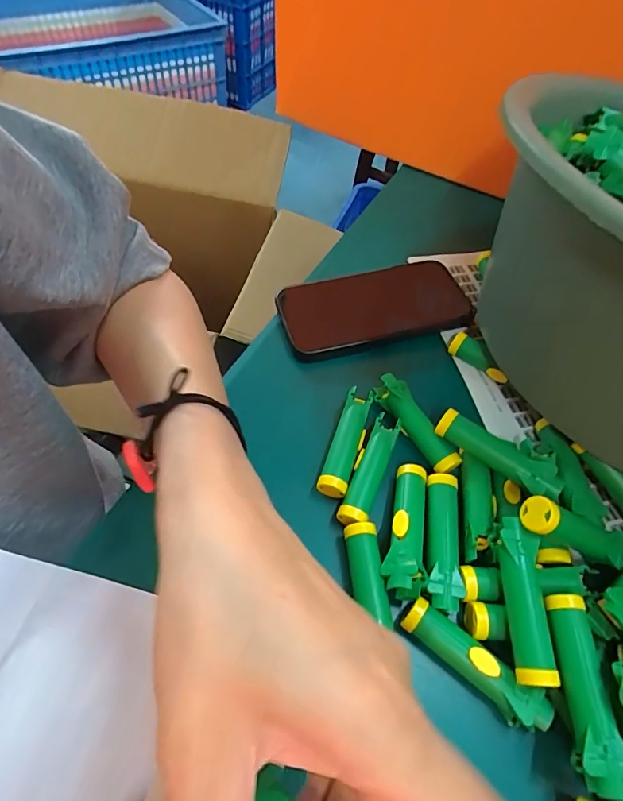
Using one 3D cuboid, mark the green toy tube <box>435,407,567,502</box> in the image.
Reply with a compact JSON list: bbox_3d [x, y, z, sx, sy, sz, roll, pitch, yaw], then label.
[{"bbox_3d":[0.121,0.034,0.288,0.080,0.022,0.023,38,61,19],"label":"green toy tube"}]

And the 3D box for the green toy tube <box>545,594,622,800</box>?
[{"bbox_3d":[0.131,0.140,0.218,0.020,0.019,0.079,1,56,-4],"label":"green toy tube"}]

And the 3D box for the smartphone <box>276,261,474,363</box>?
[{"bbox_3d":[0.056,-0.083,0.391,0.166,0.017,0.079,-14,59,-14],"label":"smartphone"}]

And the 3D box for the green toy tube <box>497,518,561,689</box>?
[{"bbox_3d":[0.113,0.107,0.239,0.018,0.025,0.078,5,56,-1],"label":"green toy tube"}]

